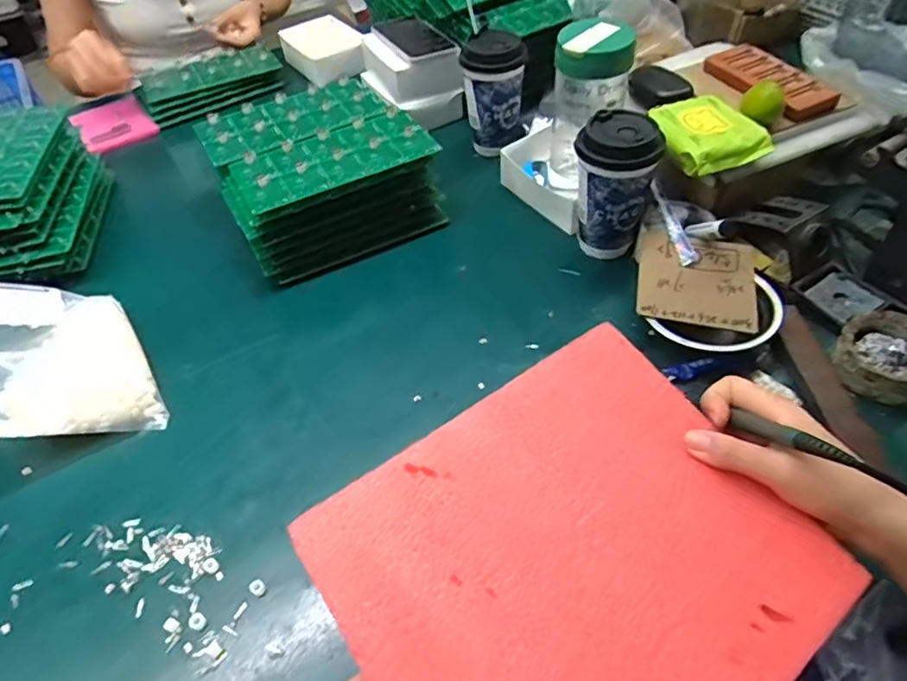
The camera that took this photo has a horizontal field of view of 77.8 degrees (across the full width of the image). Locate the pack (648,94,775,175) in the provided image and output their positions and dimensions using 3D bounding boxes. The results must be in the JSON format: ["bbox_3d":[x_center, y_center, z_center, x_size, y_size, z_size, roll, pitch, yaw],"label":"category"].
[{"bbox_3d":[0.265,-0.223,0.593,0.090,0.028,0.123,-5,49,0],"label":"pack"}]

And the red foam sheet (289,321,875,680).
[{"bbox_3d":[0.074,0.119,0.311,0.253,0.006,0.212,-28,63,-26],"label":"red foam sheet"}]

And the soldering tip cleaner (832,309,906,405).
[{"bbox_3d":[0.387,0.013,0.498,0.075,0.037,0.079,-37,56,-24],"label":"soldering tip cleaner"}]

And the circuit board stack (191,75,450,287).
[{"bbox_3d":[-0.173,-0.219,0.708,0.235,0.084,0.253,-28,53,-19],"label":"circuit board stack"}]

